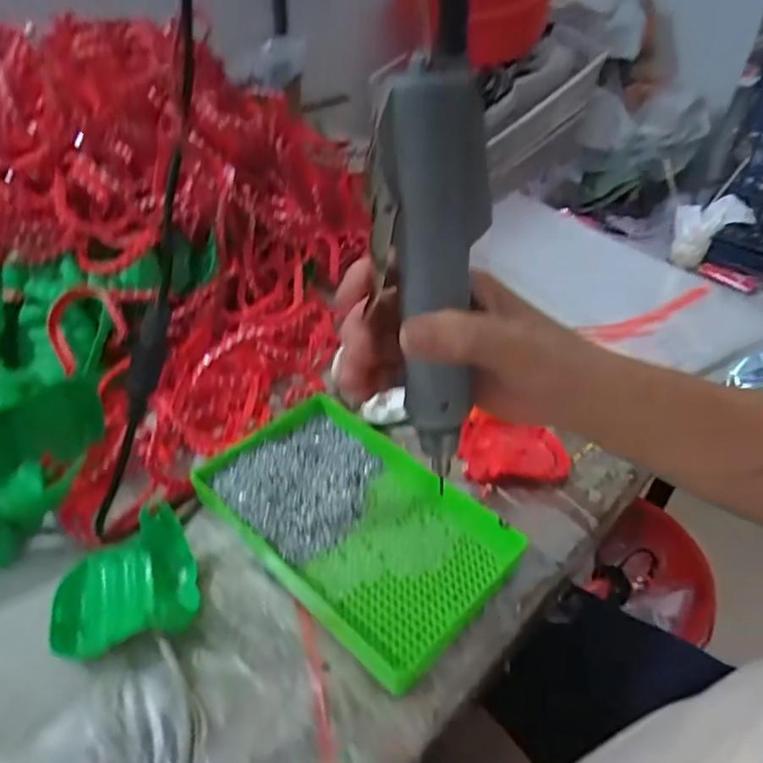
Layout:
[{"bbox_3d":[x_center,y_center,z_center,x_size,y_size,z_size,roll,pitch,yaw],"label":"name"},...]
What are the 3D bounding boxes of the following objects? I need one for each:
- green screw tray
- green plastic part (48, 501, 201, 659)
[{"bbox_3d":[-0.024,0.114,0.477,0.247,0.039,0.159,29,48,29],"label":"green screw tray"},{"bbox_3d":[-0.188,0.148,0.418,0.097,0.045,0.092,-6,41,-10],"label":"green plastic part"}]

